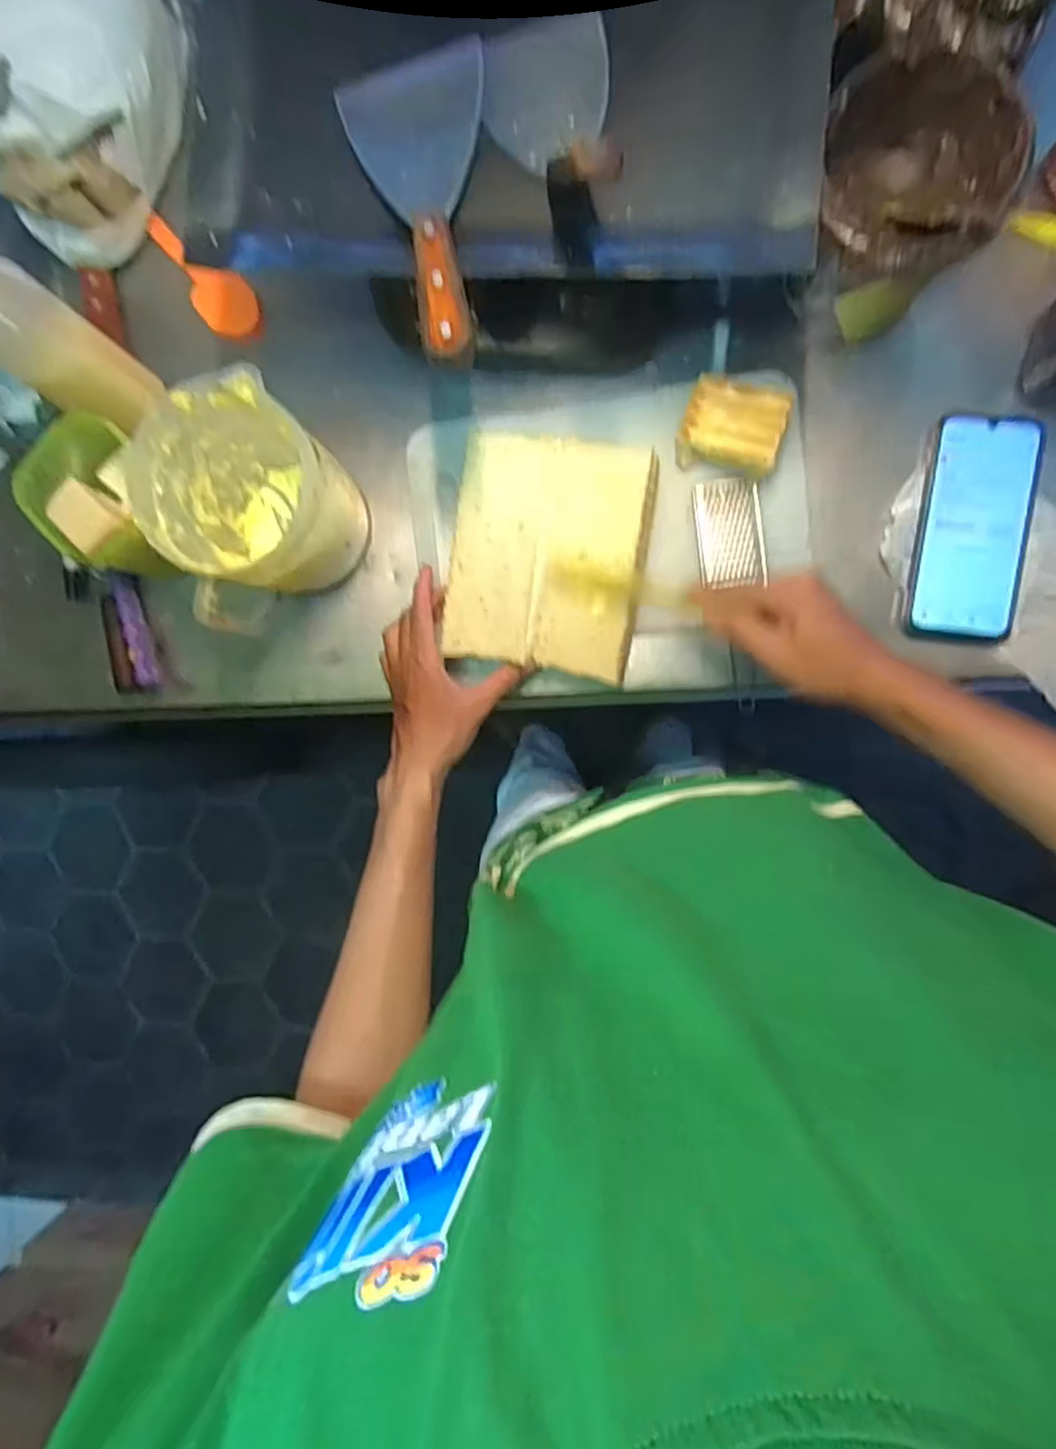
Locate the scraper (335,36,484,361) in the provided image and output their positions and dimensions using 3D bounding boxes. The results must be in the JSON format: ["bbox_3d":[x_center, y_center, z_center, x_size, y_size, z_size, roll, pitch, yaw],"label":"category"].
[{"bbox_3d":[-0.064,-0.323,0.417,0.087,0.014,0.206,-8,80,9],"label":"scraper"}]

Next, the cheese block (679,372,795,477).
[{"bbox_3d":[0.160,-0.231,0.529,0.075,0.038,0.063,17,95,7],"label":"cheese block"}]

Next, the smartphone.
[{"bbox_3d":[0.350,-0.153,0.527,0.085,0.013,0.173,8,94,8],"label":"smartphone"}]

